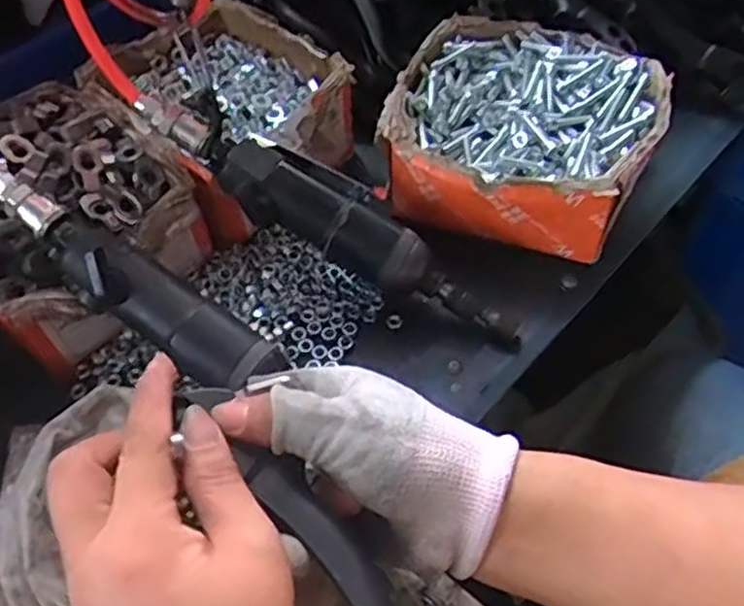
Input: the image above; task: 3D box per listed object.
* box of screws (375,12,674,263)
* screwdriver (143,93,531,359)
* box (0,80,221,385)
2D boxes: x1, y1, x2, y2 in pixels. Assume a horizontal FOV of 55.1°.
[{"bbox_3d":[0.102,-0.110,0.495,0.171,0.081,0.159,15,57,12],"label":"box of screws"},{"bbox_3d":[-0.021,-0.052,0.436,0.263,0.036,0.049,33,60,-3],"label":"screwdriver"},{"bbox_3d":[-0.201,-0.053,0.455,0.176,0.073,0.148,37,64,24],"label":"box"}]

